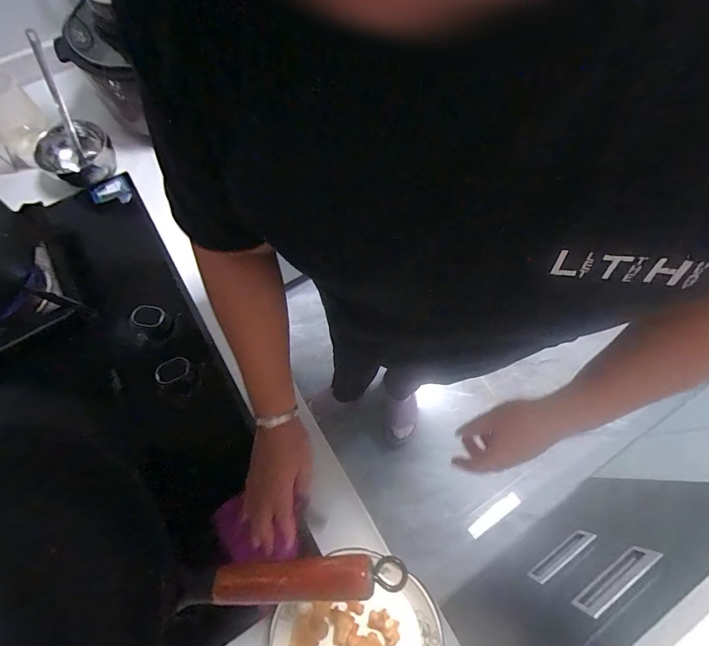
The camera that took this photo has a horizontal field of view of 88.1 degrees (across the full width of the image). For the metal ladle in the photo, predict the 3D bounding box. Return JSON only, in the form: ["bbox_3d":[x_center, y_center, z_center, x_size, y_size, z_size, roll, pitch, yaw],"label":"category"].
[{"bbox_3d":[-0.517,-0.382,0.653,0.103,0.051,0.234,-11,96,-3],"label":"metal ladle"}]

